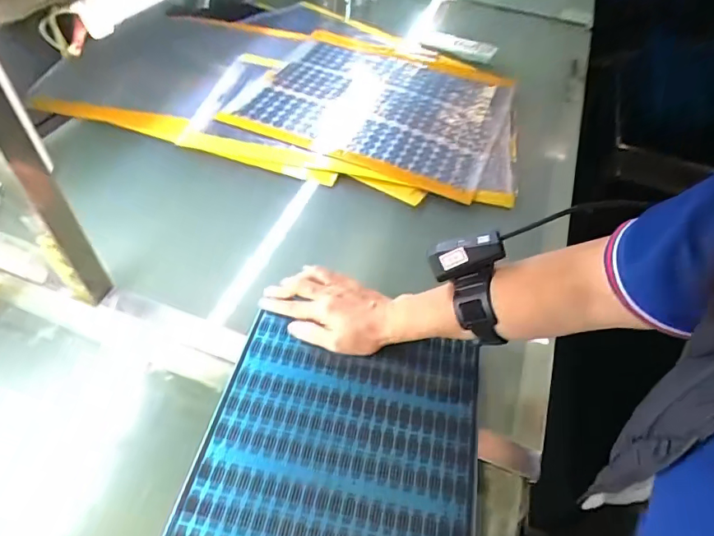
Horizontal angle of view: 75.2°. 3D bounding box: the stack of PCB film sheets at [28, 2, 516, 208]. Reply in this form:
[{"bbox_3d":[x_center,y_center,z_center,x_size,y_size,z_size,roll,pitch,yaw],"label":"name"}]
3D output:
[{"bbox_3d":[0.066,-0.310,0.829,0.480,0.025,0.412,21,51,12],"label":"stack of PCB film sheets"}]

